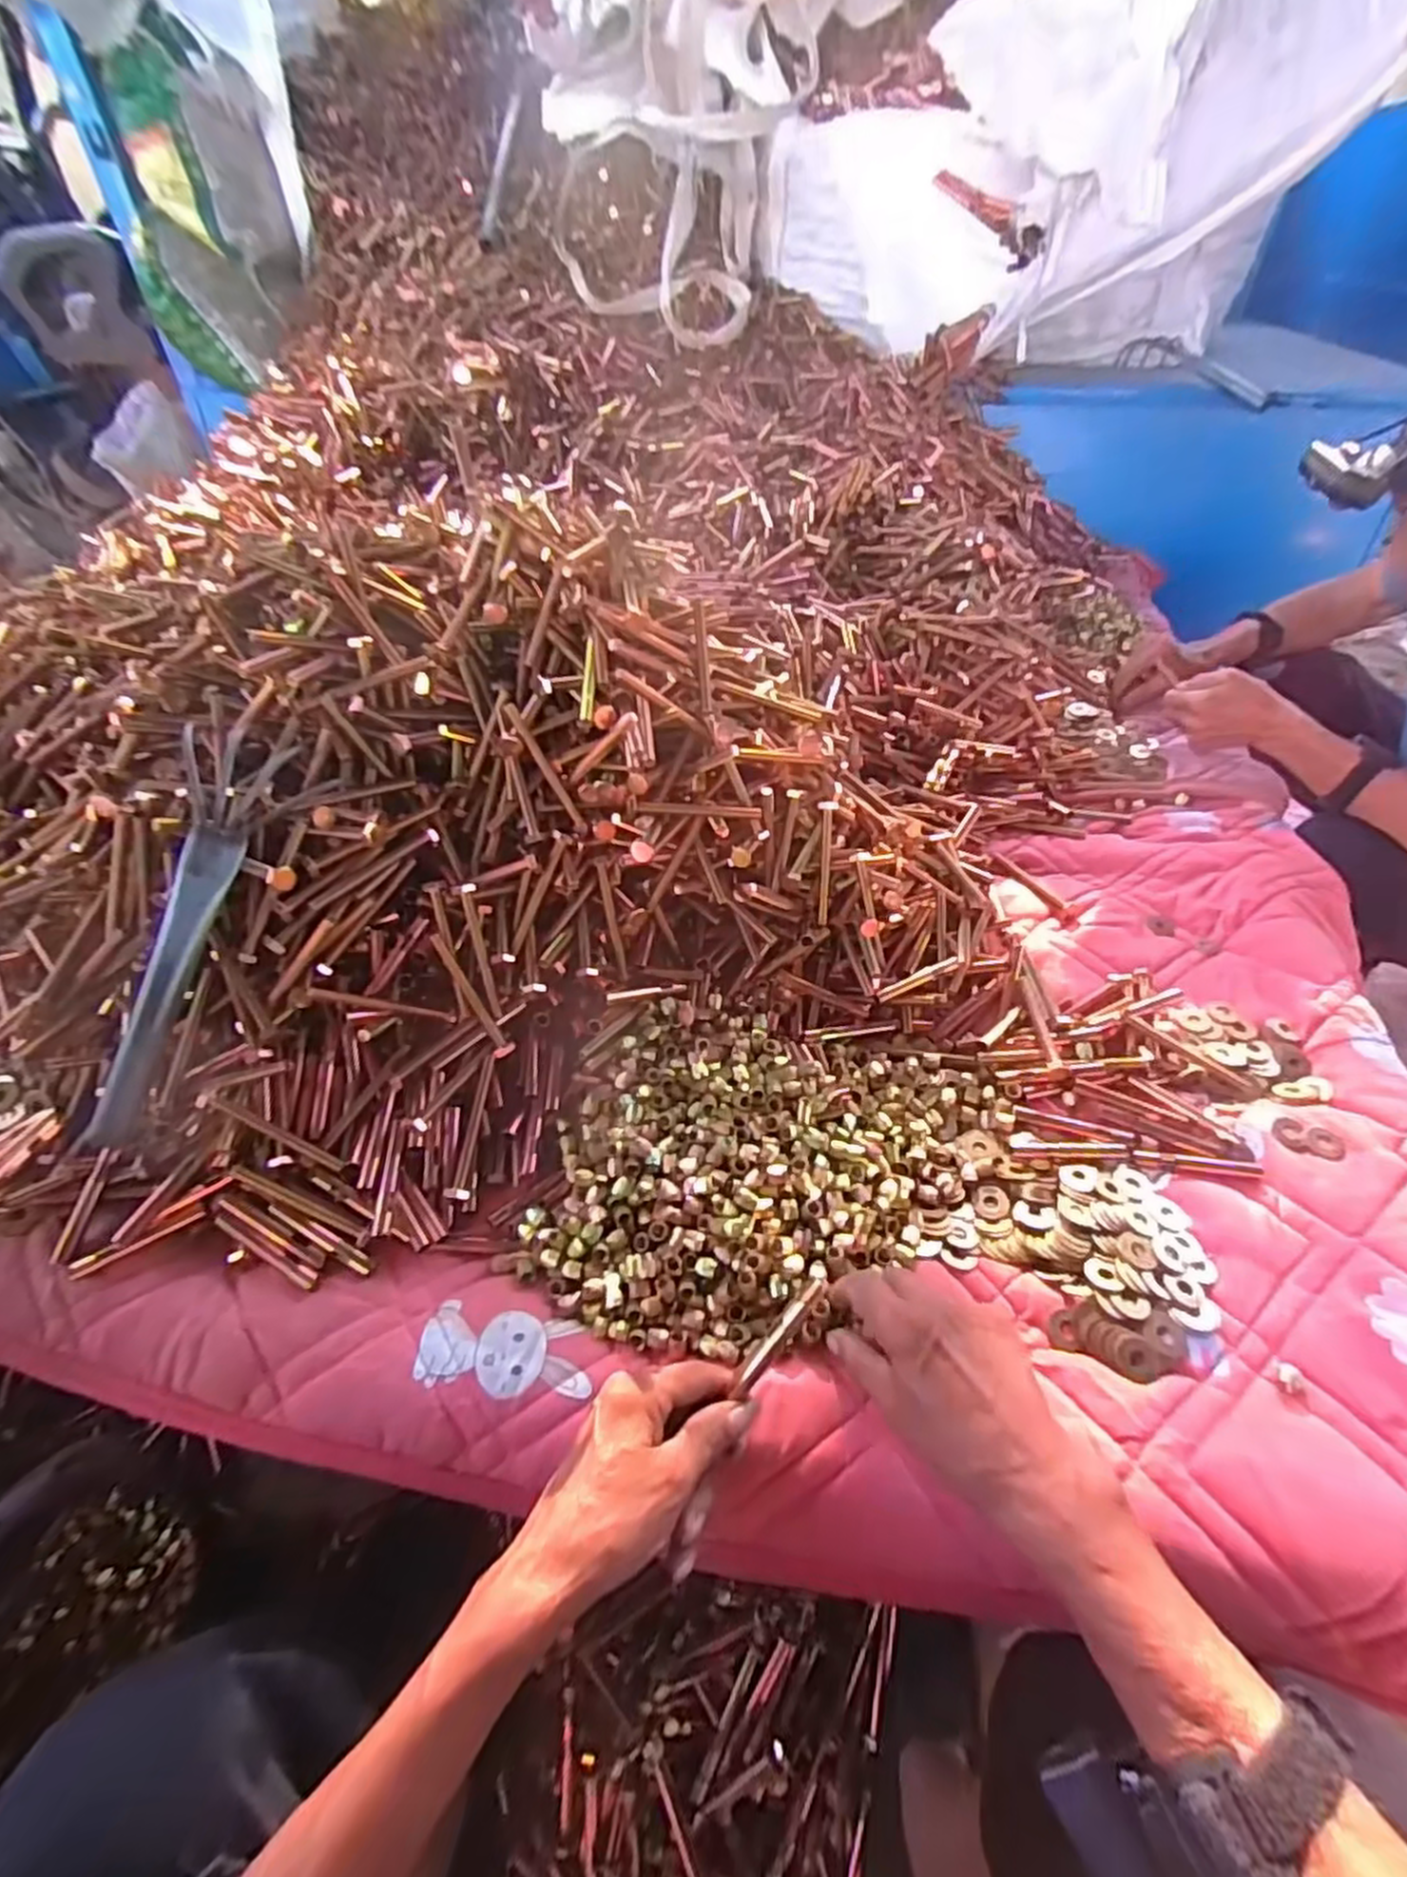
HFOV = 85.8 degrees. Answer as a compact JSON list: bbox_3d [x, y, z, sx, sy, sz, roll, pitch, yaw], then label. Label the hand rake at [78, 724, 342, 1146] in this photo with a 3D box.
[{"bbox_3d":[-0.346,-0.008,0.522,0.084,0.055,0.302,12,78,9],"label":"hand rake"}]

